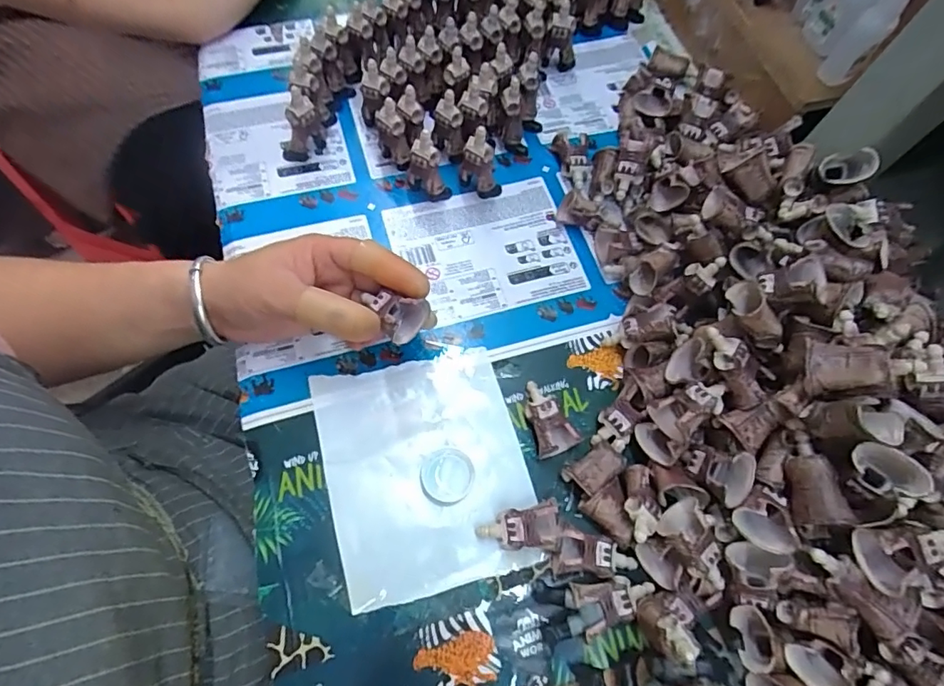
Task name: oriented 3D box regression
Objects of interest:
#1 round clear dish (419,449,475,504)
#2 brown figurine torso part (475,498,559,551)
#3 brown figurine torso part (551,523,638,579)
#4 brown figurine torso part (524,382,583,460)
[{"bbox_3d":[-0.015,0.082,0.314,0.032,0.006,0.031,1,68,-3],"label":"round clear dish"},{"bbox_3d":[0.028,0.111,0.302,0.047,0.015,0.026,-8,69,-6],"label":"brown figurine torso part"},{"bbox_3d":[0.072,0.126,0.298,0.048,0.016,0.027,15,68,3],"label":"brown figurine torso part"},{"bbox_3d":[0.046,0.049,0.331,0.027,0.018,0.047,-26,72,-13],"label":"brown figurine torso part"}]

